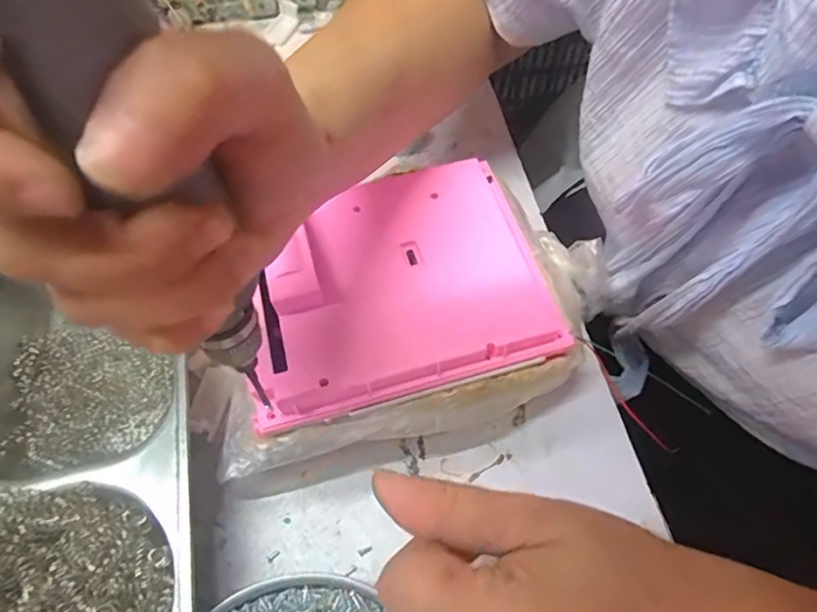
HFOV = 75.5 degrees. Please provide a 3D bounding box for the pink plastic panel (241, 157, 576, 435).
[{"bbox_3d":[-0.009,-0.016,0.280,0.156,0.020,0.120,-14,61,-8],"label":"pink plastic panel"}]

